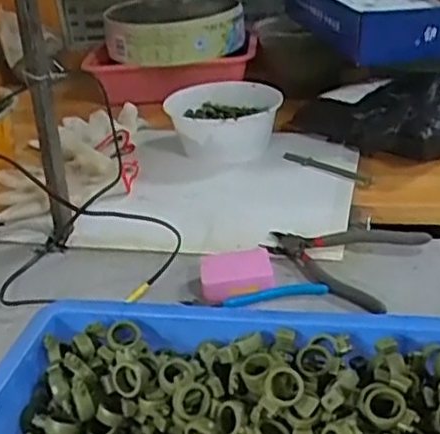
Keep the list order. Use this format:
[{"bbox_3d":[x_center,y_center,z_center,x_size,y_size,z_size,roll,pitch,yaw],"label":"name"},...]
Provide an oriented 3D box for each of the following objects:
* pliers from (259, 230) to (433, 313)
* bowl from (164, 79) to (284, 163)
[{"bbox_3d":[0.125,0.041,0.740,0.166,0.019,0.147,14,33,32],"label":"pliers"},{"bbox_3d":[0.004,-0.142,1.024,0.158,0.071,0.185,1,29,12],"label":"bowl"}]

